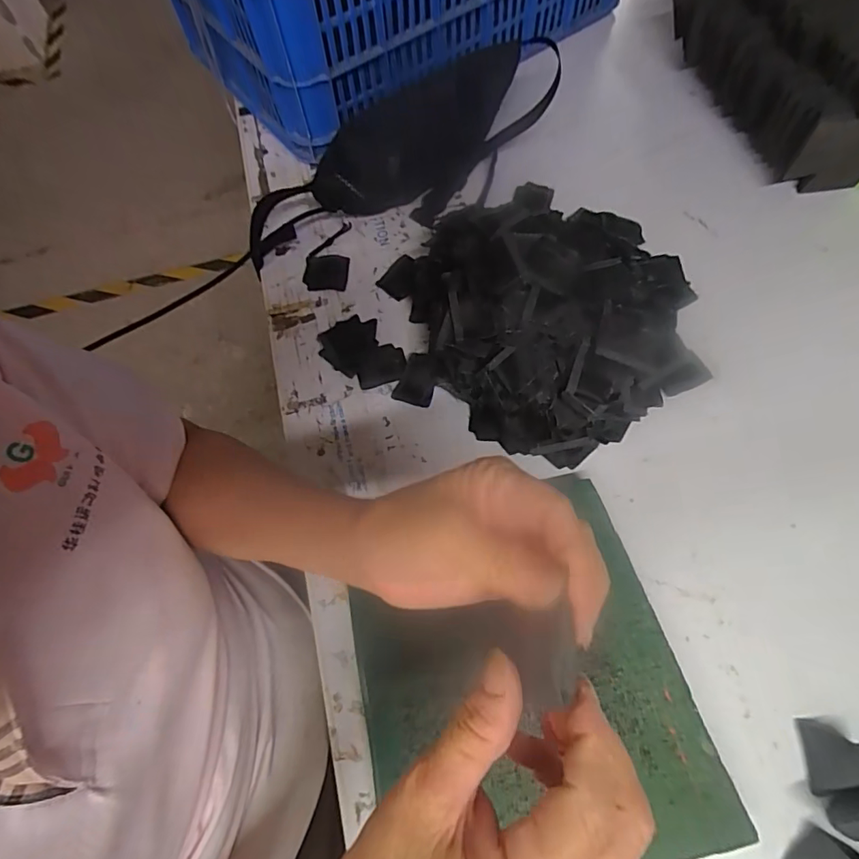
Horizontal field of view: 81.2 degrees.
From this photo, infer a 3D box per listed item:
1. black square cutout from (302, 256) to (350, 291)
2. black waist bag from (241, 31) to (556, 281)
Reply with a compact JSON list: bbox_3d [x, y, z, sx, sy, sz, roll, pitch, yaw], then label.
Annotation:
[{"bbox_3d":[-0.121,-0.183,0.588,0.052,0.009,0.050,2,63,3],"label":"black square cutout"},{"bbox_3d":[-0.042,-0.321,0.590,0.393,0.122,0.094,-25,65,-10],"label":"black waist bag"}]

